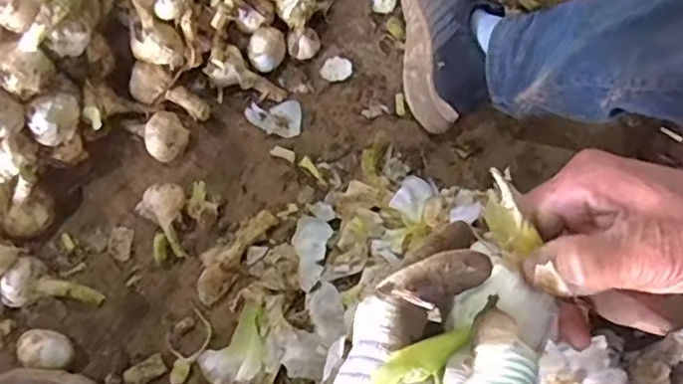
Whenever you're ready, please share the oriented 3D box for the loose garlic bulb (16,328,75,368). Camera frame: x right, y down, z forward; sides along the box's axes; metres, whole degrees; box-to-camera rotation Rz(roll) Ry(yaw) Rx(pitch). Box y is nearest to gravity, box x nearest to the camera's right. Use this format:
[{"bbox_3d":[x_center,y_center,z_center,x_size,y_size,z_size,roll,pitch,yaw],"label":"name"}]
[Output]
[{"bbox_3d":[-0.298,0.160,0.620,0.049,0.039,0.038,5,70,3],"label":"loose garlic bulb"}]

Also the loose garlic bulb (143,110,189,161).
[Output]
[{"bbox_3d":[-0.199,-0.059,0.696,0.047,0.049,0.041,-37,73,-12],"label":"loose garlic bulb"}]

